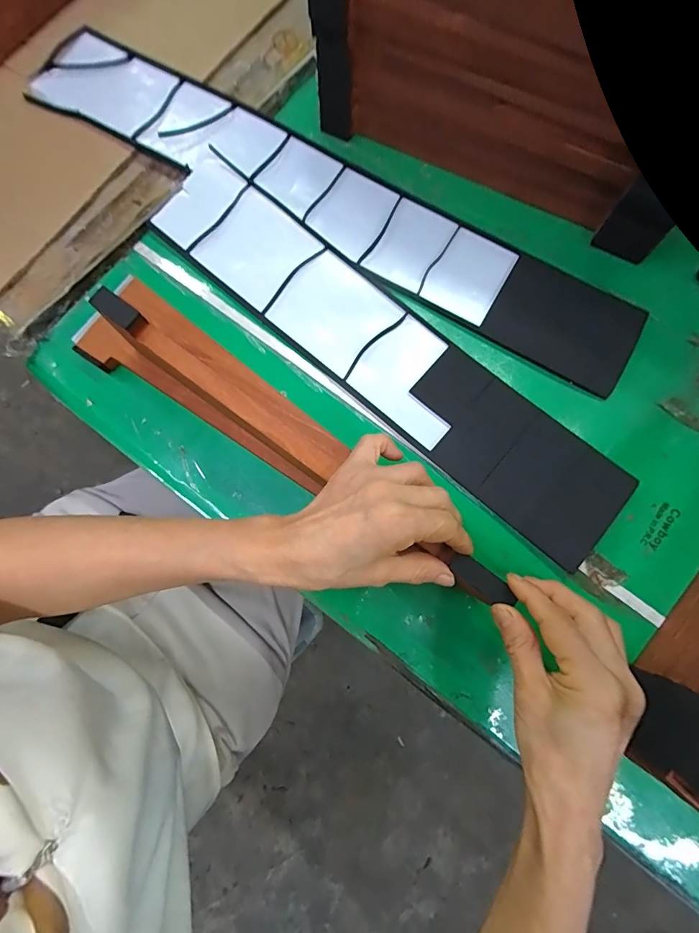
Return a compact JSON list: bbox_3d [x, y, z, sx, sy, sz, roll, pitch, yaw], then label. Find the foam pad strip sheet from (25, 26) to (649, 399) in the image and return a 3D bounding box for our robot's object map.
[{"bbox_3d":[-0.028,-0.260,0.403,0.621,0.015,0.098,30,80,6],"label":"foam pad strip sheet"}]

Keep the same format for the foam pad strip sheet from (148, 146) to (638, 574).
[{"bbox_3d":[0.023,-0.109,0.372,0.485,0.012,0.095,41,83,8],"label":"foam pad strip sheet"}]

